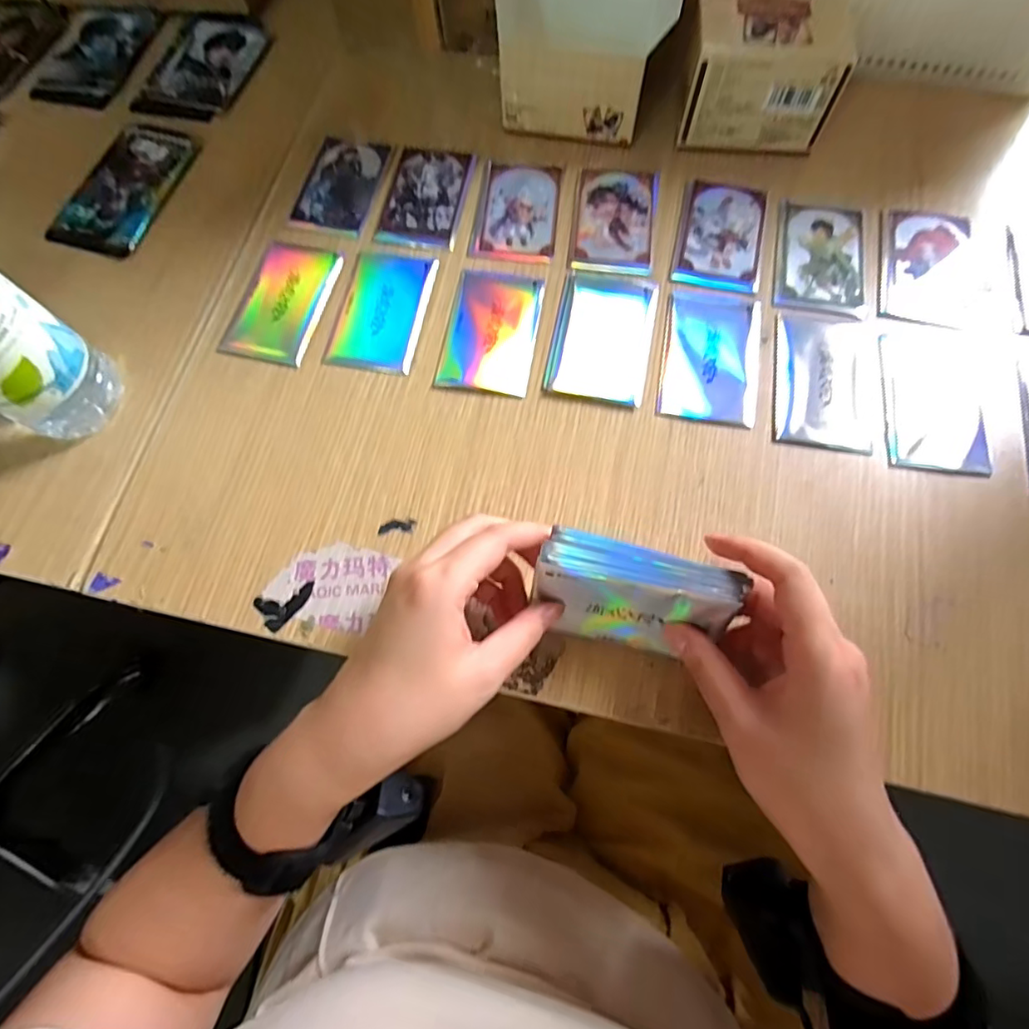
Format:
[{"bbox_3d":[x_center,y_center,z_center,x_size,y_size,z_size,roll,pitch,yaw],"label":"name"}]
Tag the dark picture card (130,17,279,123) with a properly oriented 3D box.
[{"bbox_3d":[-0.260,-0.380,0.466,0.081,0.004,0.127,15,72,7],"label":"dark picture card"}]

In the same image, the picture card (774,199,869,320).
[{"bbox_3d":[0.214,-0.179,0.383,0.061,0.004,0.093,9,71,5],"label":"picture card"}]

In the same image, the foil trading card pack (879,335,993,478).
[{"bbox_3d":[0.265,-0.071,0.352,0.062,0.008,0.096,8,75,0],"label":"foil trading card pack"}]

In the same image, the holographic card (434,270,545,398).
[{"bbox_3d":[-0.015,-0.124,0.373,0.060,0.004,0.093,9,71,5],"label":"holographic card"}]

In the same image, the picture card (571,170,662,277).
[{"bbox_3d":[0.073,-0.214,0.398,0.057,0.004,0.095,8,71,4],"label":"picture card"}]

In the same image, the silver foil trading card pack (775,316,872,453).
[{"bbox_3d":[0.199,-0.086,0.352,0.060,0.004,0.095,10,71,5],"label":"silver foil trading card pack"}]

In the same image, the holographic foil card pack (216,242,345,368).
[{"bbox_3d":[-0.160,-0.148,0.383,0.057,0.004,0.095,14,71,6],"label":"holographic foil card pack"}]

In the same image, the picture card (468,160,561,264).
[{"bbox_3d":[0.003,-0.223,0.403,0.059,0.004,0.091,8,71,4],"label":"picture card"}]

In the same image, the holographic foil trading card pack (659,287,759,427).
[{"bbox_3d":[0.129,-0.106,0.361,0.061,0.004,0.096,9,71,5],"label":"holographic foil trading card pack"}]

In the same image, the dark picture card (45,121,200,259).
[{"bbox_3d":[-0.298,-0.252,0.423,0.069,0.007,0.121,16,72,7],"label":"dark picture card"}]

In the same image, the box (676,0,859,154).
[{"bbox_3d":[0.175,-0.316,0.398,0.102,0.066,0.071,7,71,4],"label":"box"}]

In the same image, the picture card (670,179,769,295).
[{"bbox_3d":[0.147,-0.199,0.390,0.057,0.004,0.092,13,71,6],"label":"picture card"}]

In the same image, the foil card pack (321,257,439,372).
[{"bbox_3d":[-0.091,-0.141,0.379,0.058,0.004,0.091,10,71,5],"label":"foil card pack"}]

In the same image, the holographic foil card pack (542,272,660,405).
[{"bbox_3d":[0.059,-0.121,0.369,0.063,0.004,0.098,11,71,6],"label":"holographic foil card pack"}]

